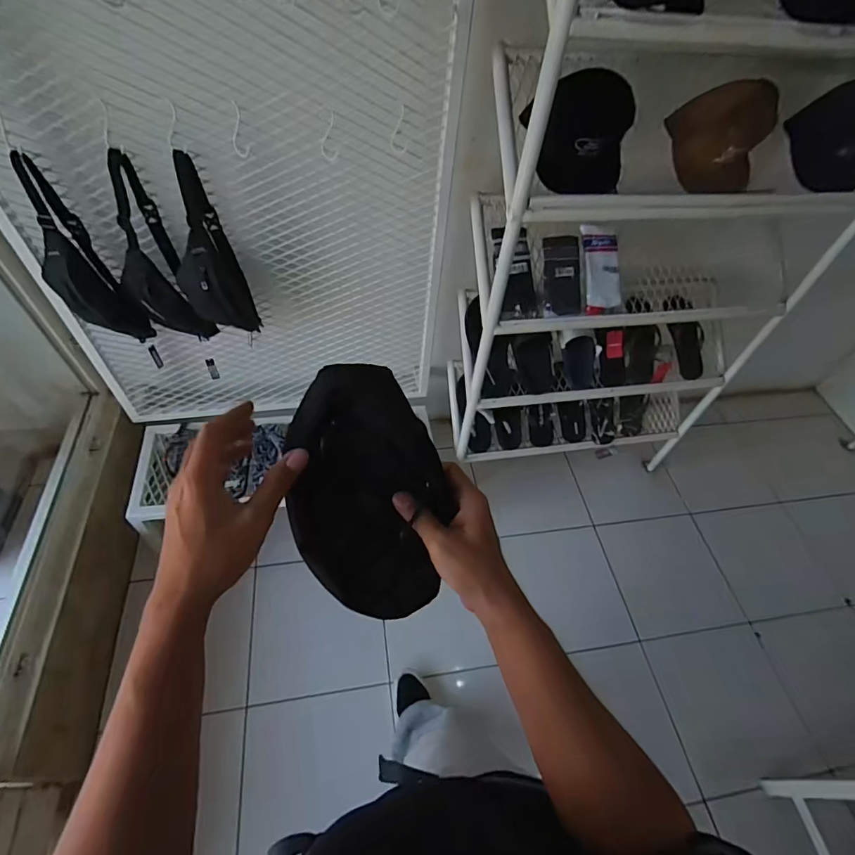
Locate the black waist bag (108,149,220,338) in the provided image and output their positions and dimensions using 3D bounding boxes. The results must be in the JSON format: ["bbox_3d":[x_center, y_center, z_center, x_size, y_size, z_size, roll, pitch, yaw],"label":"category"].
[{"bbox_3d":[-0.623,-0.375,1.036,0.140,0.434,0.064,-2,53,-7],"label":"black waist bag"}]

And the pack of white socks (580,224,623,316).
[{"bbox_3d":[0.422,-0.382,1.101,0.085,0.037,0.207,-5,91,-9],"label":"pack of white socks"}]

